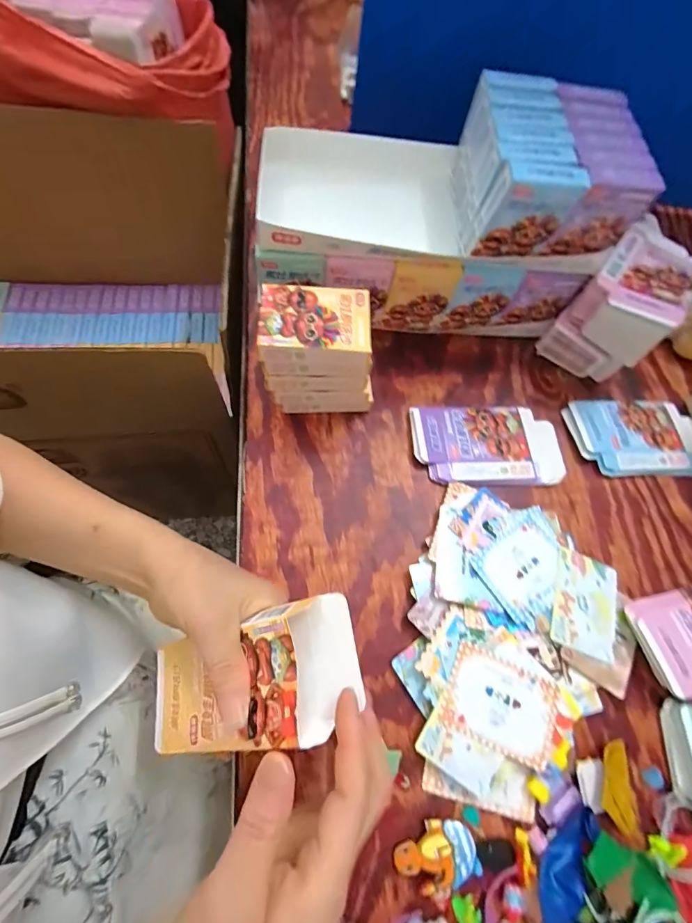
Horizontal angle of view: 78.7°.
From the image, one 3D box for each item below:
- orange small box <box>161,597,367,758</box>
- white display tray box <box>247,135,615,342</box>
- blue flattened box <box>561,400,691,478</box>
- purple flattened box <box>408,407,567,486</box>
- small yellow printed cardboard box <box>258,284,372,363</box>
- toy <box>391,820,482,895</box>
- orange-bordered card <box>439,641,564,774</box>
[{"bbox_3d":[-0.057,0.133,0.254,0.154,0.024,0.070,-28,66,21],"label":"orange small box"},{"bbox_3d":[0.076,-0.239,0.466,0.329,0.122,0.151,1,67,-5],"label":"white display tray box"},{"bbox_3d":[0.319,-0.028,0.459,0.148,0.016,0.089,0,67,-6],"label":"blue flattened box"},{"bbox_3d":[0.145,-0.019,0.435,0.151,0.011,0.086,0,67,-6],"label":"purple flattened box"},{"bbox_3d":[-0.026,-0.116,0.356,0.090,0.021,0.065,0,67,-6],"label":"small yellow printed cardboard box"},{"bbox_3d":[0.065,0.281,0.301,0.059,0.009,0.038,0,67,-6],"label":"toy"},{"bbox_3d":[0.124,0.193,0.334,0.089,0.004,0.064,25,67,4],"label":"orange-bordered card"}]

